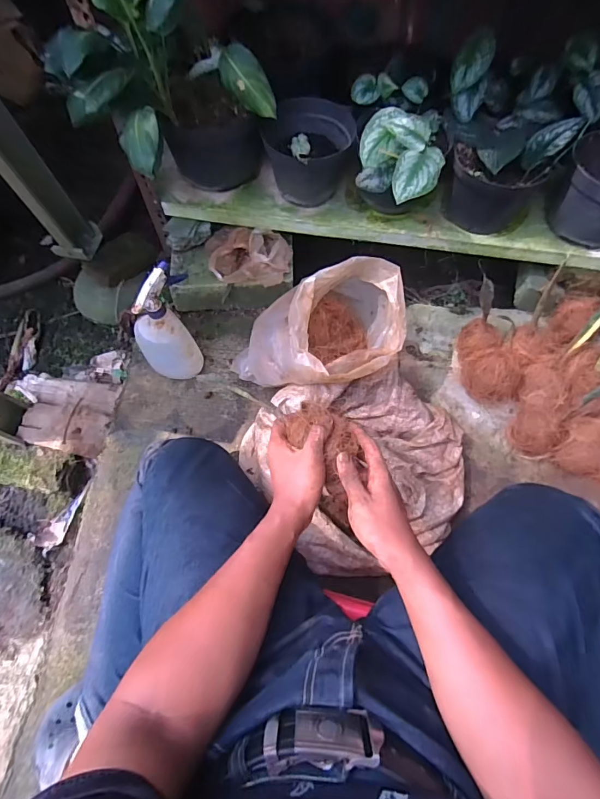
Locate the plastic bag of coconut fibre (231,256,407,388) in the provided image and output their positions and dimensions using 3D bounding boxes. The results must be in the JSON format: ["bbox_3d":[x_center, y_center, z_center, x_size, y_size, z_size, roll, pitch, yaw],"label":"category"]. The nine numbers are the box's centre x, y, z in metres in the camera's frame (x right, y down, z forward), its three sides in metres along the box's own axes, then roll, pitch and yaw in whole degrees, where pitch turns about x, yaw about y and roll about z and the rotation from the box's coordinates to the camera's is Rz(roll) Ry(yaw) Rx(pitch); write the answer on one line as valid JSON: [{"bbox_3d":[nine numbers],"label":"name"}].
[{"bbox_3d":[0.024,-0.097,0.740,0.288,0.237,0.199,-16,67,-5],"label":"plastic bag of coconut fibre"}]

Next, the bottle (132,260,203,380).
[{"bbox_3d":[-0.238,-0.125,0.782,0.129,0.246,0.077,-30,69,-10],"label":"bottle"}]

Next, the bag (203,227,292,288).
[{"bbox_3d":[-0.104,-0.299,0.893,0.169,0.080,0.091,-10,67,-2],"label":"bag"}]

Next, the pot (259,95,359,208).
[{"bbox_3d":[0.021,-0.489,0.835,0.151,0.117,0.151,-1,67,2],"label":"pot"}]

